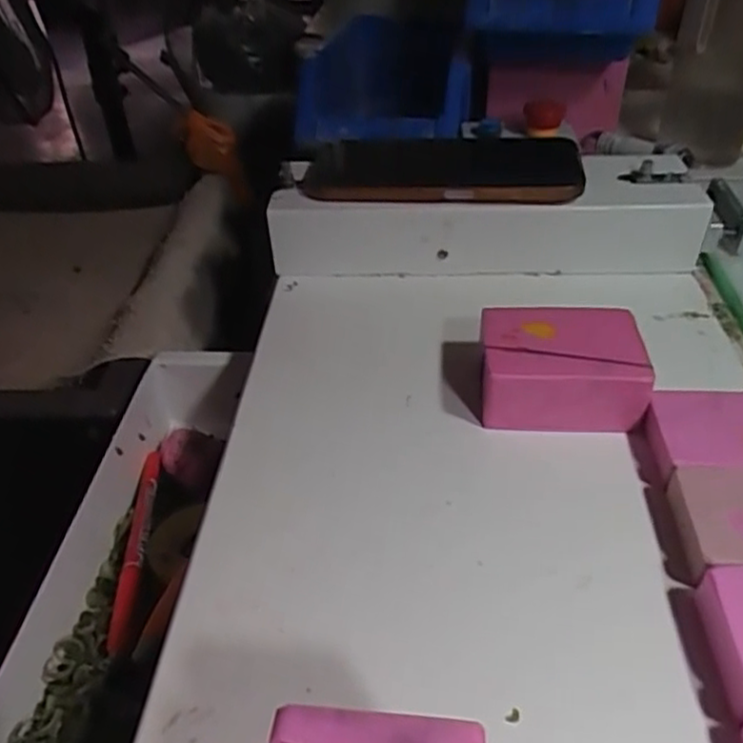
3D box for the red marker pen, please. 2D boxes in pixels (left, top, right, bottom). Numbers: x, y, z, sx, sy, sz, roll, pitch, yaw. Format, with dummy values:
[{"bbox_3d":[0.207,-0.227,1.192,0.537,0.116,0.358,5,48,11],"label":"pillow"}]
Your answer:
[{"bbox_3d":[-0.129,0.091,0.370,0.012,0.012,0.135,-7,37,-3],"label":"red marker pen"}]

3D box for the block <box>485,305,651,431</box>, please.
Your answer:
[{"bbox_3d":[0.086,-0.001,0.312,0.068,0.039,0.050,2,40,4],"label":"block"}]

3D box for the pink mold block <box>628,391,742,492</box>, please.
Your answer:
[{"bbox_3d":[0.151,0.027,0.281,0.069,0.017,0.043,2,40,4],"label":"pink mold block"}]

